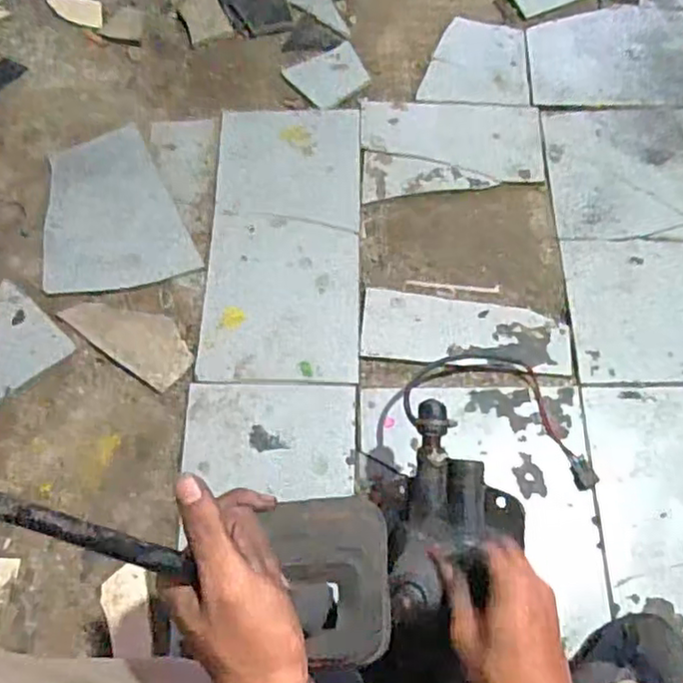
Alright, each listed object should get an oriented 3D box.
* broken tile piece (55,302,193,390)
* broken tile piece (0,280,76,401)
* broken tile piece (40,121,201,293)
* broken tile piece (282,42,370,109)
[{"bbox_3d":[-0.254,-0.011,0.790,0.161,0.004,0.073,34,75,12],"label":"broken tile piece"},{"bbox_3d":[-0.426,0.026,0.772,0.119,0.009,0.176,42,77,14],"label":"broken tile piece"},{"bbox_3d":[-0.301,-0.163,0.832,0.176,0.010,0.223,-20,72,-5],"label":"broken tile piece"},{"bbox_3d":[-0.017,-0.373,0.917,0.104,0.004,0.089,-29,73,-8],"label":"broken tile piece"}]

